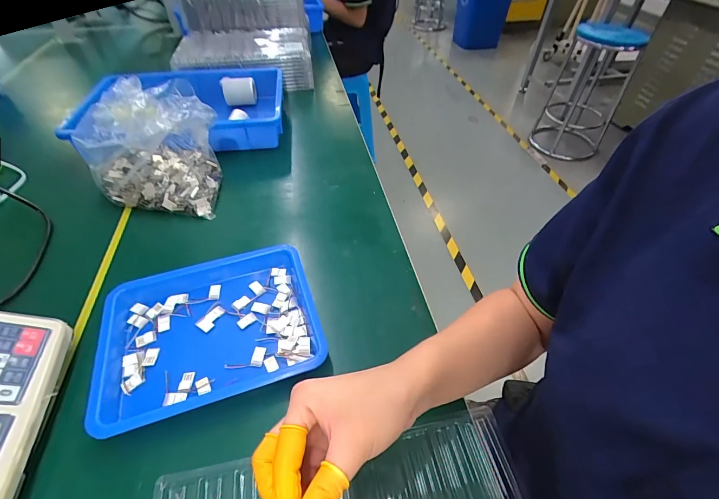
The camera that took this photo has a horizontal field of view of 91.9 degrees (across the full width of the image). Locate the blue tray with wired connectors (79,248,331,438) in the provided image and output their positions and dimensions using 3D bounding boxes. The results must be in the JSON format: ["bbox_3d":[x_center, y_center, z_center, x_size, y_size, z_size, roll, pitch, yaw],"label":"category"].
[{"bbox_3d":[-0.159,0.083,0.372,0.220,0.025,0.168,-13,48,-13],"label":"blue tray with wired connectors"}]

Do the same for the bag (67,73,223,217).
[{"bbox_3d":[-0.310,-0.147,0.513,0.174,0.142,0.143,-2,47,-2],"label":"bag"}]

